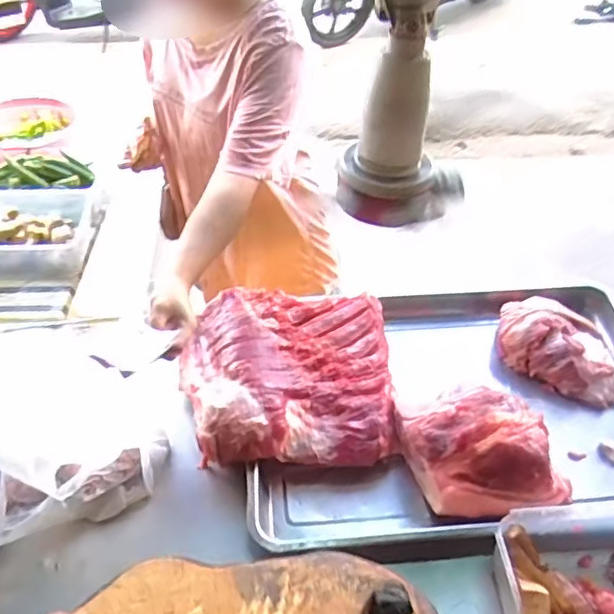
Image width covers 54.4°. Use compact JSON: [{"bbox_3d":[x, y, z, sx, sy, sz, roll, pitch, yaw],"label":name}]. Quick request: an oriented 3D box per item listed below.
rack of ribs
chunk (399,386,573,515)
[{"bbox_3d":[-0.025,0.085,0.821,0.295,0.061,0.272,-3,48,-7],"label":"rack of ribs"},{"bbox_3d":[0.222,0.177,0.744,0.169,0.087,0.167,-15,50,-17],"label":"chunk"}]

